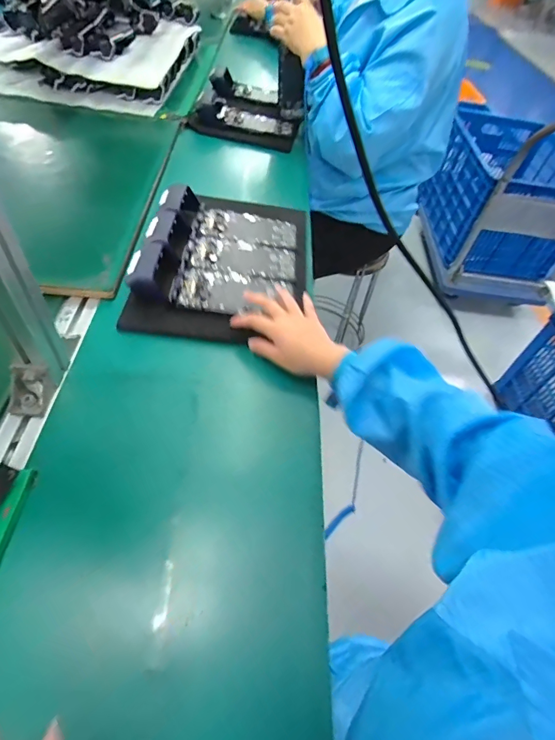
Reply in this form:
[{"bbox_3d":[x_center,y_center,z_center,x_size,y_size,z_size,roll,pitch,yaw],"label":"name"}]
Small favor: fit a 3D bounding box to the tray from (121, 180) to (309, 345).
[{"bbox_3d":[-0.071,-0.181,0.597,0.227,0.061,0.325,7,52,-1],"label":"tray"}]

